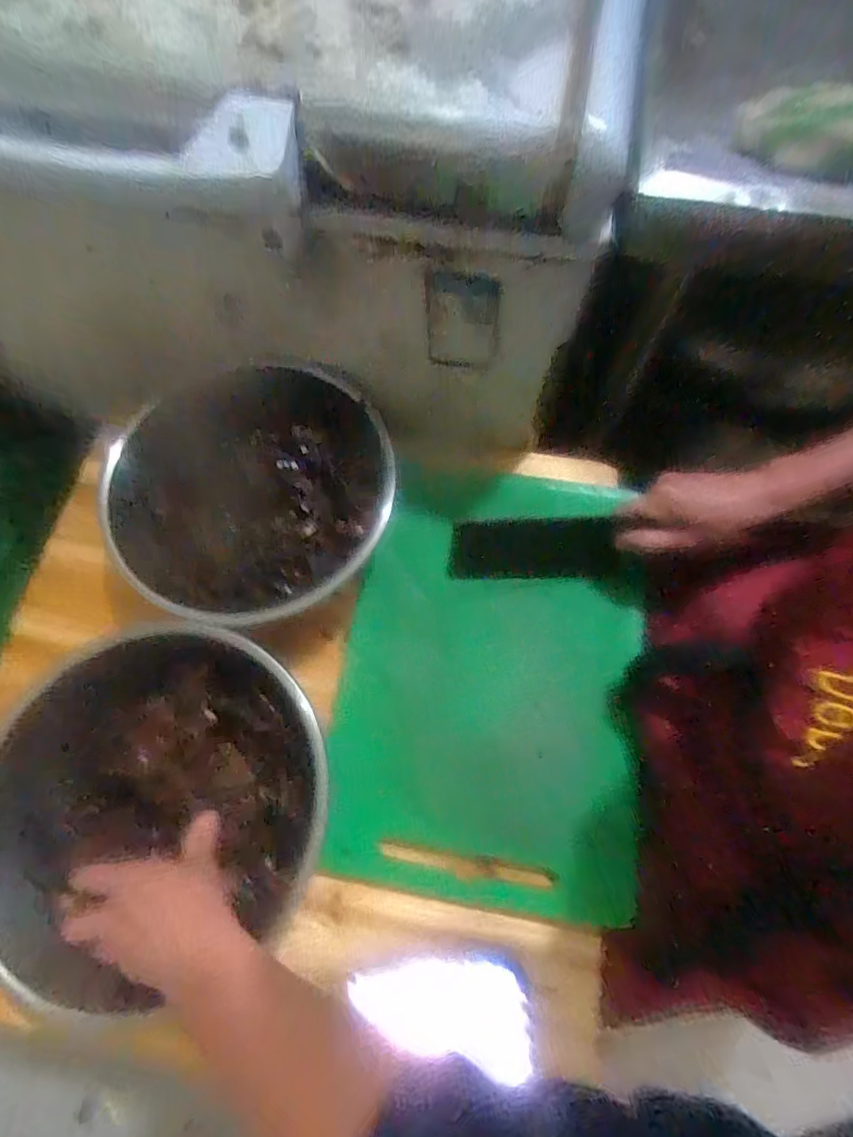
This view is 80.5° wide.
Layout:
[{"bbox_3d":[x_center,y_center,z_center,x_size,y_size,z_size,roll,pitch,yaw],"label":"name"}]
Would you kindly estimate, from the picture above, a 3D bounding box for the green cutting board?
[{"bbox_3d":[0.065,0.101,0.545,0.304,0.024,0.454,6,77,7],"label":"green cutting board"}]

